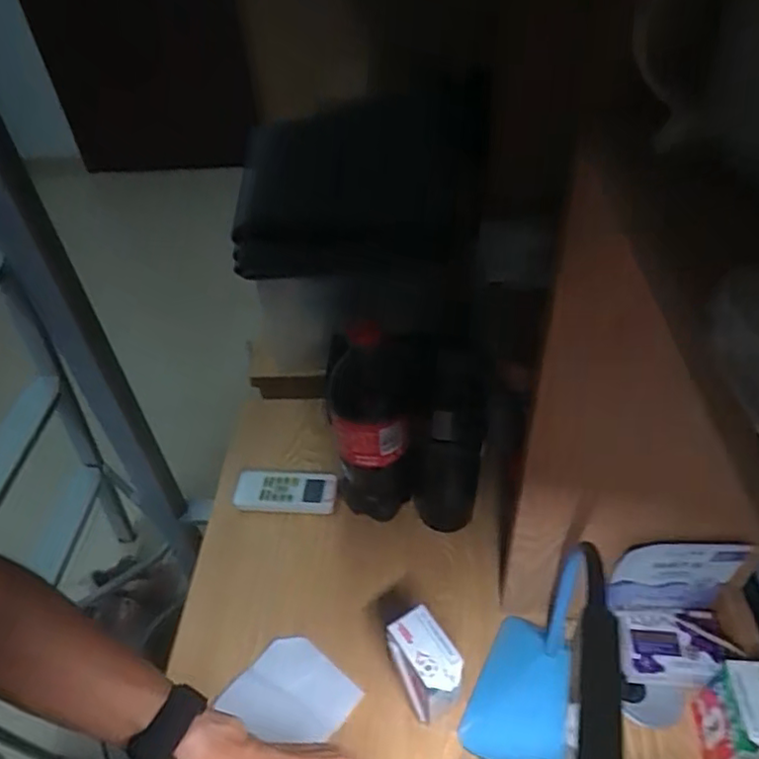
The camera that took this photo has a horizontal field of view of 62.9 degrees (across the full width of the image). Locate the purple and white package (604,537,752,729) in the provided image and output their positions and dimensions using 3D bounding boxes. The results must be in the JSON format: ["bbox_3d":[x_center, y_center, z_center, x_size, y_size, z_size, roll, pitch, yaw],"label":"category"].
[{"bbox_3d":[0.285,0.243,0.591,0.113,0.164,0.105,-2,43,5],"label":"purple and white package"}]

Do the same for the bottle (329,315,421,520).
[{"bbox_3d":[-0.005,0.068,0.708,0.094,0.284,0.072,-8,43,-2],"label":"bottle"}]

